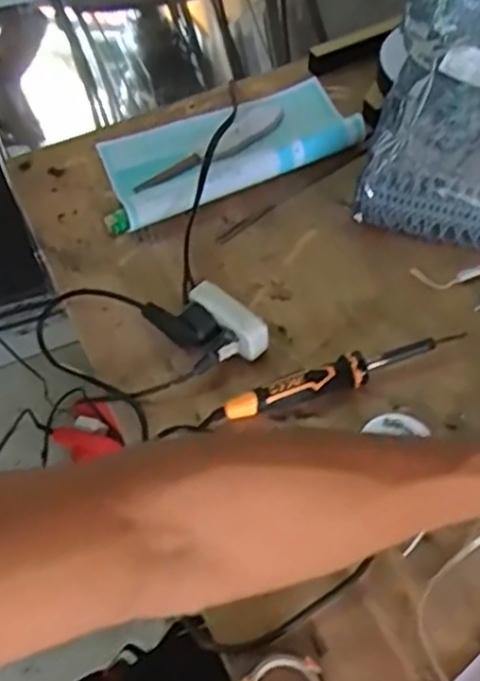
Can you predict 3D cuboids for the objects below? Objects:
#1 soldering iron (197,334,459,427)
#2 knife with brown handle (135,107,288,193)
[{"bbox_3d":[0.081,0.033,0.596,0.229,0.028,0.023,-16,53,-9],"label":"soldering iron"},{"bbox_3d":[-0.027,-0.213,0.790,0.203,0.025,0.037,-34,58,-21],"label":"knife with brown handle"}]

